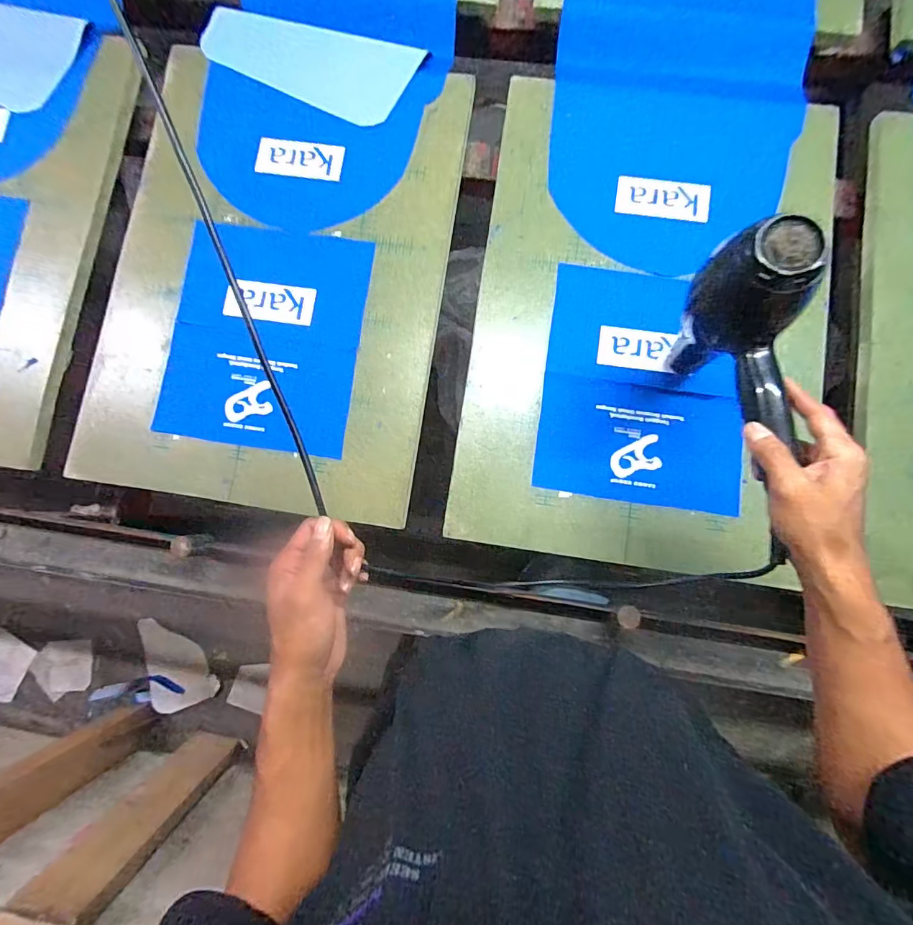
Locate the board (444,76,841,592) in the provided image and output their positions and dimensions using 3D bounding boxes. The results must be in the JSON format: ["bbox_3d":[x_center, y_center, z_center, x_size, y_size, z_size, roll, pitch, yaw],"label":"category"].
[{"bbox_3d":[0.248,-0.194,0.585,0.435,0.011,0.640,8,83,4],"label":"board"}]

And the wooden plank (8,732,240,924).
[{"bbox_3d":[-0.643,0.729,0.928,0.127,0.412,0.042,37,102,4],"label":"wooden plank"}]

